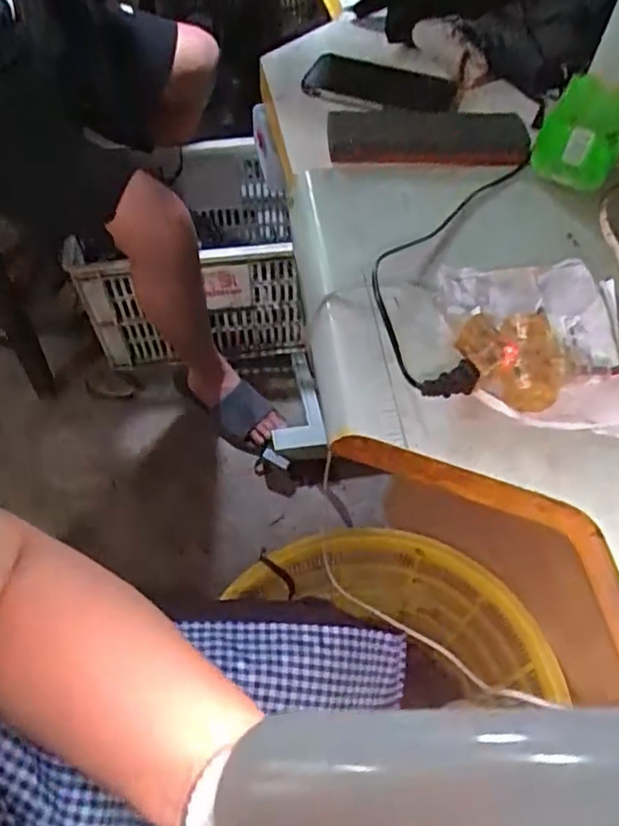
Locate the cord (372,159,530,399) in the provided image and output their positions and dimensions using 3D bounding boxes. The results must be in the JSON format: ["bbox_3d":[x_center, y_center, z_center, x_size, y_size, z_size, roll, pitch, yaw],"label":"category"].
[{"bbox_3d":[0.117,-0.142,0.535,0.098,0.031,0.321,18,56,7],"label":"cord"}]

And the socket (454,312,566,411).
[{"bbox_3d":[0.147,-0.042,0.461,0.079,0.031,0.062,25,57,12],"label":"socket"}]

